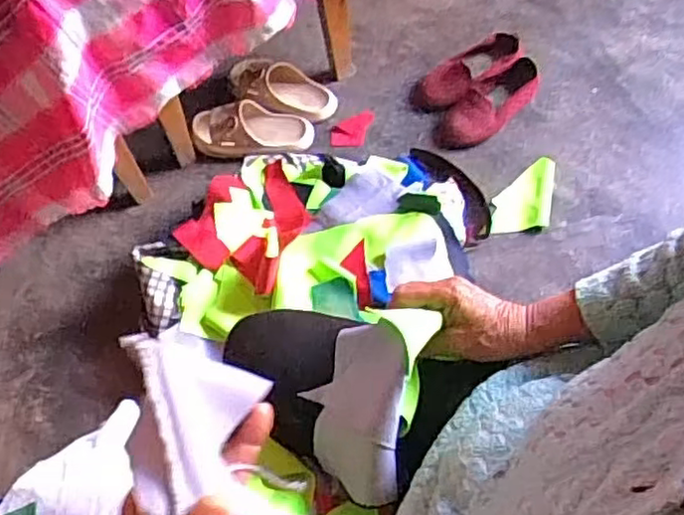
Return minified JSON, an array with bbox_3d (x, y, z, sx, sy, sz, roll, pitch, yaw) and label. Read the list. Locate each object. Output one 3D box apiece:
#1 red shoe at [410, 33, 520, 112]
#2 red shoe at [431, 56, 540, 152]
[{"bbox_3d":[0.234,-0.344,1.304,0.235,0.056,0.092,-24,61,-10],"label":"red shoe"},{"bbox_3d":[0.262,-0.276,1.252,0.231,0.049,0.090,-38,64,-17],"label":"red shoe"}]

